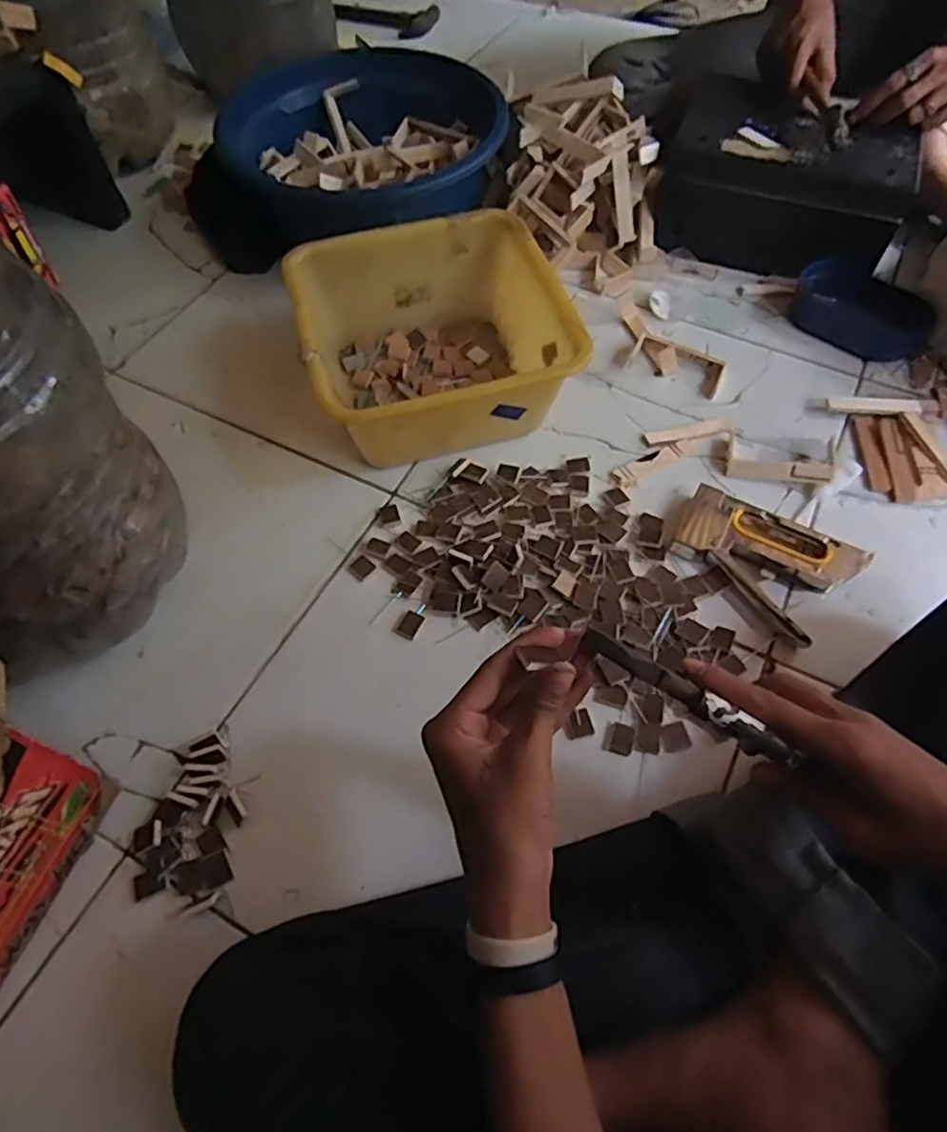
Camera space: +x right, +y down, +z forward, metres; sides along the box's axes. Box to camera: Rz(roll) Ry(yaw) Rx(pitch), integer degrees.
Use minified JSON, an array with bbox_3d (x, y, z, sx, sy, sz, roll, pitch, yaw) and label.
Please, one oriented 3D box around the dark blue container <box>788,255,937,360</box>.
[{"bbox_3d":[0.458,-0.304,0.803,0.158,0.049,0.081,40,67,22],"label":"dark blue container"}]

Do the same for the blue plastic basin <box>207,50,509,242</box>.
[{"bbox_3d":[-0.150,-0.523,0.886,0.317,0.135,0.325,0,59,1],"label":"blue plastic basin"}]

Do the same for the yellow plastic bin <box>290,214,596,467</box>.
[{"bbox_3d":[-0.045,-0.240,0.727,0.258,0.122,0.244,-14,60,-7],"label":"yellow plastic bin"}]

